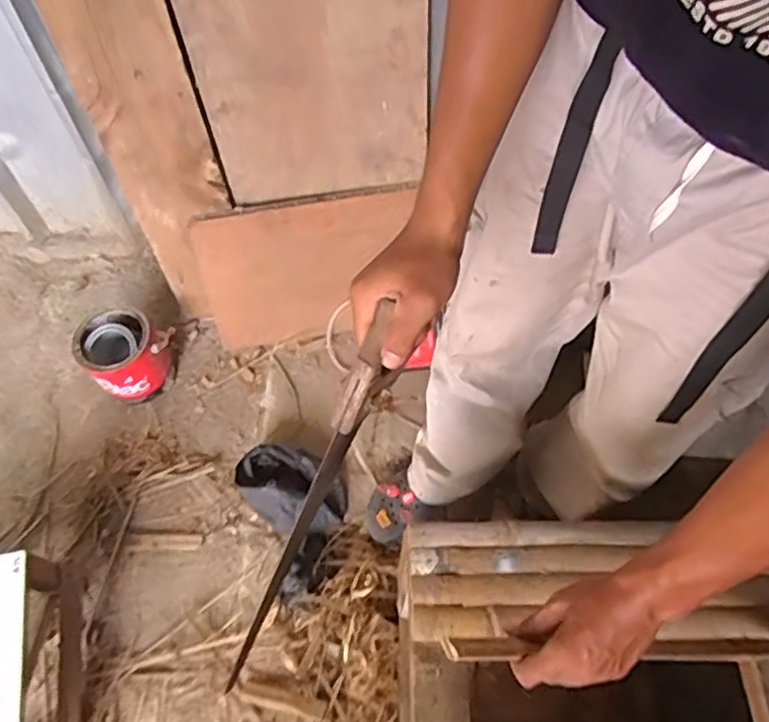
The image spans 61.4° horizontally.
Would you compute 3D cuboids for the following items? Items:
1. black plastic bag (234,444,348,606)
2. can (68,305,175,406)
[{"bbox_3d":[-0.148,0.275,1.170,0.177,0.083,0.284,-22,64,-11],"label":"black plastic bag"},{"bbox_3d":[-0.541,-0.007,1.347,0.153,0.172,0.146,0,61,0],"label":"can"}]

